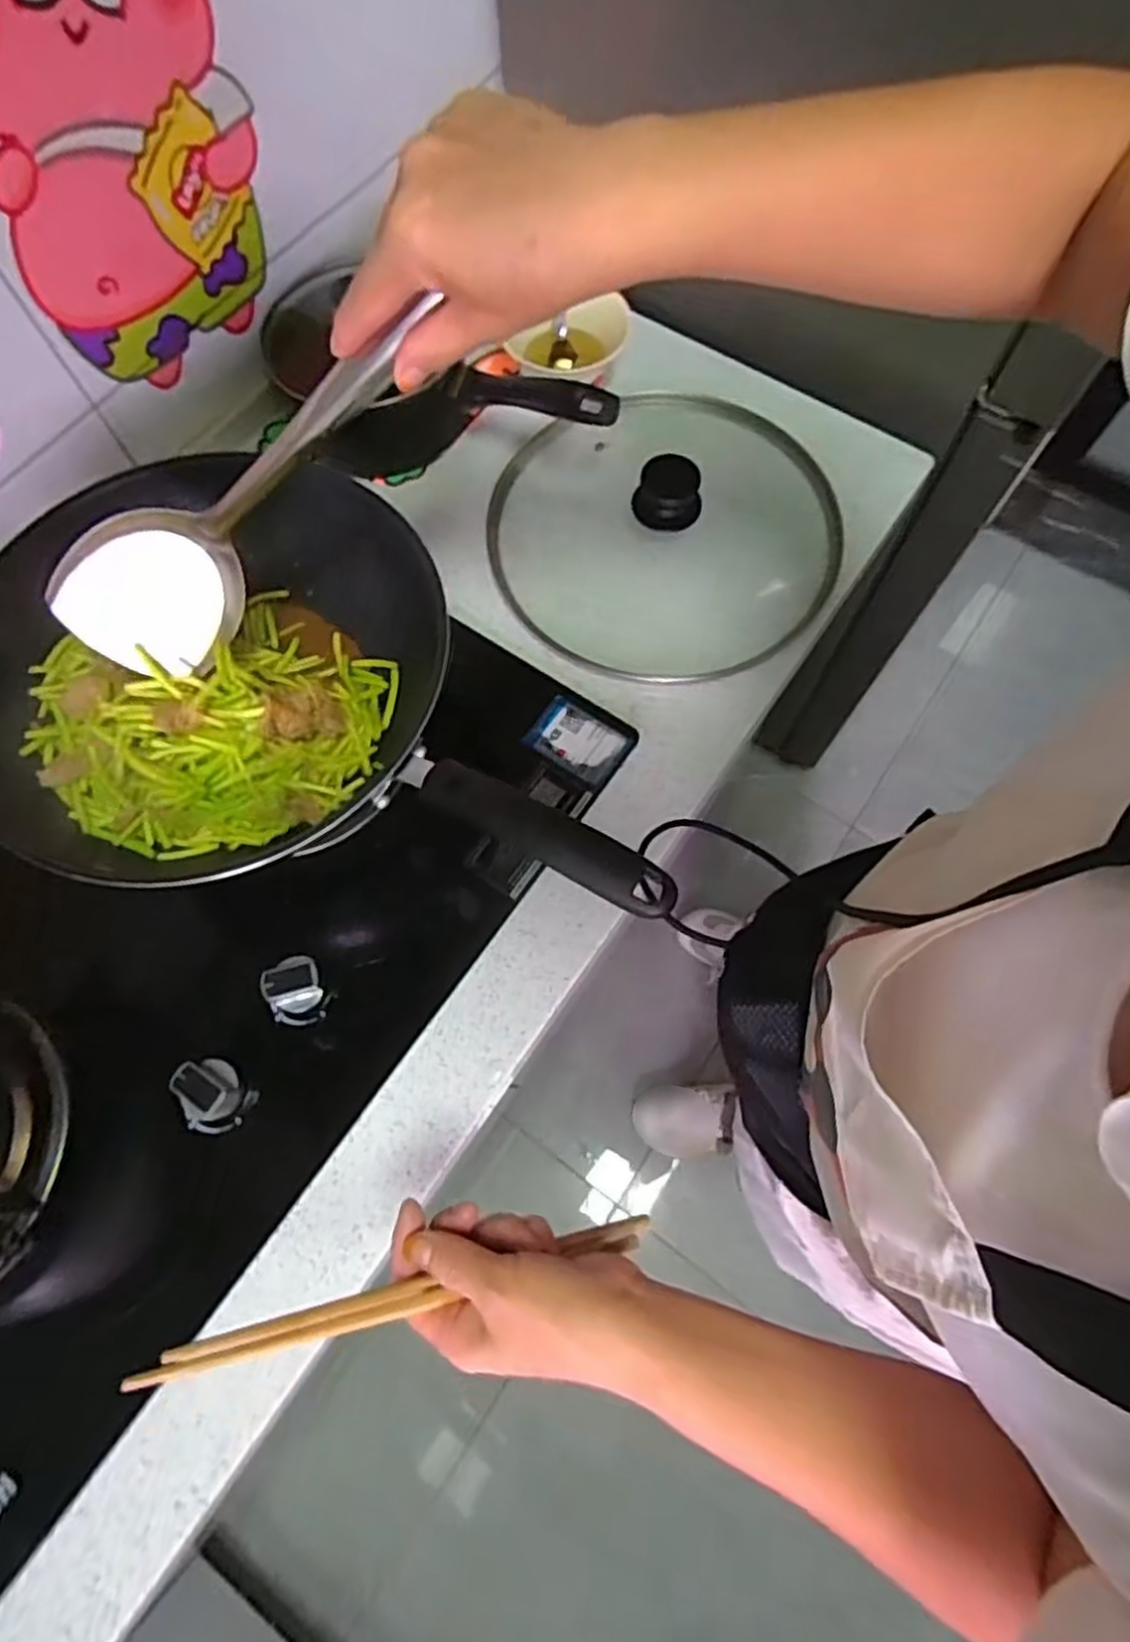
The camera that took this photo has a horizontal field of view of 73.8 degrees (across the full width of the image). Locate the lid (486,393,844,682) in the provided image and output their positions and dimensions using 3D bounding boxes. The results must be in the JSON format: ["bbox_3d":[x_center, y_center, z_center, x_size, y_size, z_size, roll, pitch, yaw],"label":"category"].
[{"bbox_3d":[0.097,-0.286,0.688,0.327,0.073,0.299,0,70,1],"label":"lid"}]

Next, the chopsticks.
[{"bbox_3d":[-0.065,0.227,0.363,0.250,0.014,0.013,-1,67,-26],"label":"chopsticks"}]

